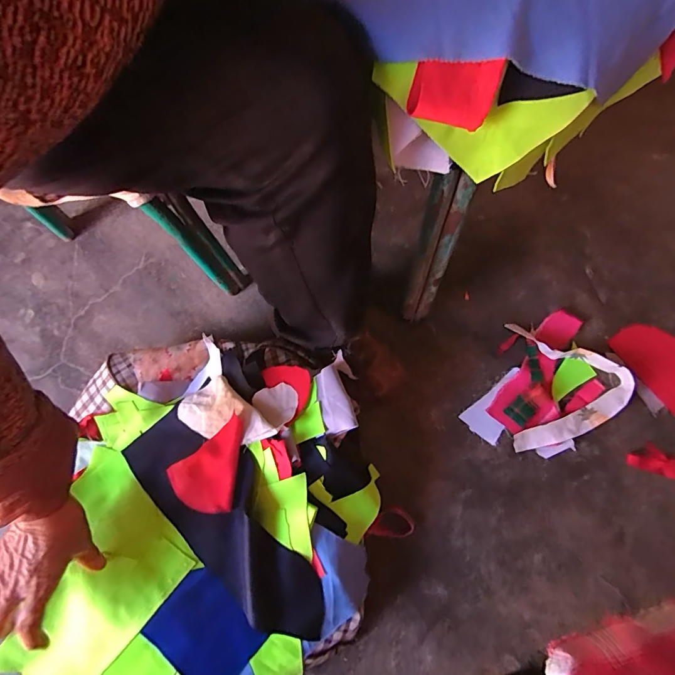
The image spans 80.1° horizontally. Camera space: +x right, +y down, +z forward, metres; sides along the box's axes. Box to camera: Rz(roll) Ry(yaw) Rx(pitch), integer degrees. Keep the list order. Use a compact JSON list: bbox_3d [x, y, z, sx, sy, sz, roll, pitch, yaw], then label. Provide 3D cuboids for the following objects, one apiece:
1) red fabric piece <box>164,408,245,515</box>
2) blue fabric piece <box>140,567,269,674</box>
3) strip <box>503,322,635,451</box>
[{"bbox_3d":[-0.153,0.169,0.513,0.120,0.026,0.085,-42,77,-7],"label":"red fabric piece"},{"bbox_3d":[-0.156,0.347,0.471,0.118,0.017,0.093,43,82,12],"label":"blue fabric piece"},{"bbox_3d":[0.351,0.080,0.604,0.175,0.031,0.187,6,75,3],"label":"strip"}]

